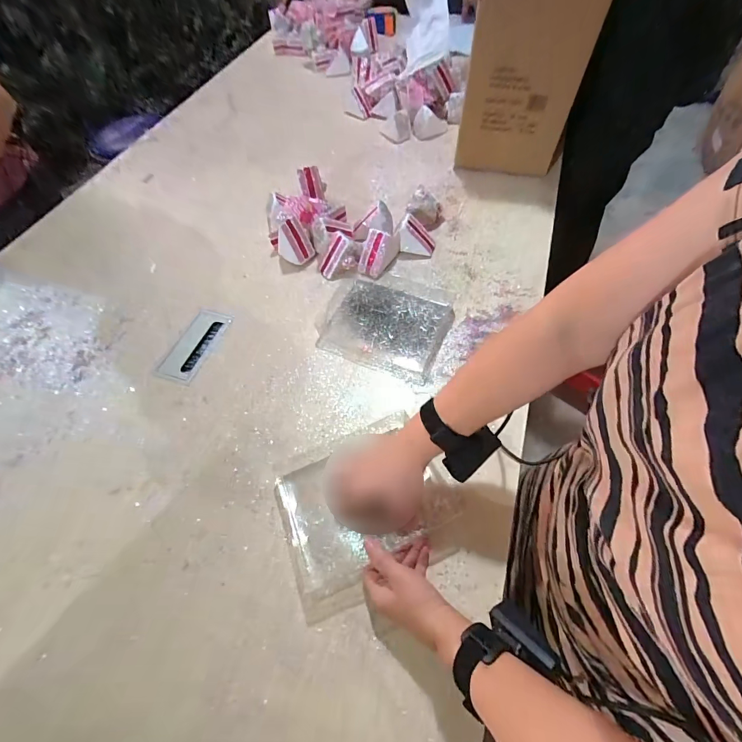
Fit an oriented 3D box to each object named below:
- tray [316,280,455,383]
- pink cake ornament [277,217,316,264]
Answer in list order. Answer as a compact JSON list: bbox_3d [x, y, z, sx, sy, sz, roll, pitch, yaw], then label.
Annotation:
[{"bbox_3d":[0.024,-0.087,0.669,0.219,0.014,0.181,19,62,14],"label":"tray"},{"bbox_3d":[-0.153,-0.259,0.742,0.063,0.080,0.047,-35,64,-17],"label":"pink cake ornament"}]

